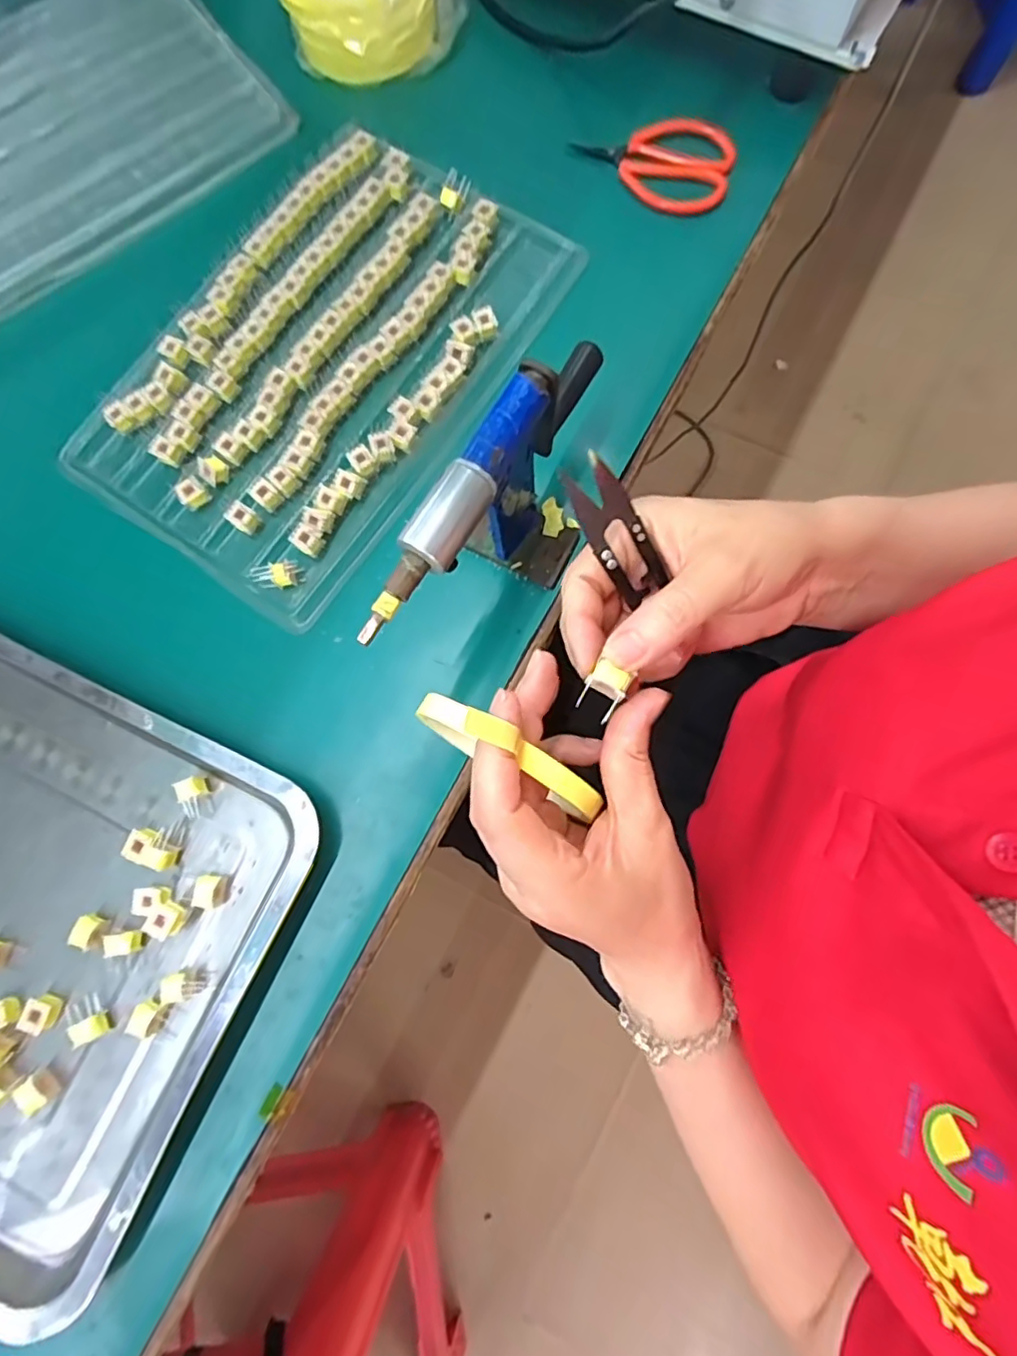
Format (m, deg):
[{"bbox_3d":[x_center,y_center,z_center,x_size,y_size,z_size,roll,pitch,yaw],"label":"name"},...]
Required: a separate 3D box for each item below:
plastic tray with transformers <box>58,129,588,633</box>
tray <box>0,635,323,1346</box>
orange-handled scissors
[{"bbox_3d":[-0.121,-0.212,0.403,0.205,0.018,0.322,33,81,8],"label":"plastic tray with transformers"},{"bbox_3d":[-0.331,0.121,0.341,0.390,0.030,0.287,25,80,6],"label":"tray"},{"bbox_3d":[0.102,-0.370,0.434,0.115,0.019,0.066,24,80,6],"label":"orange-handled scissors"}]

